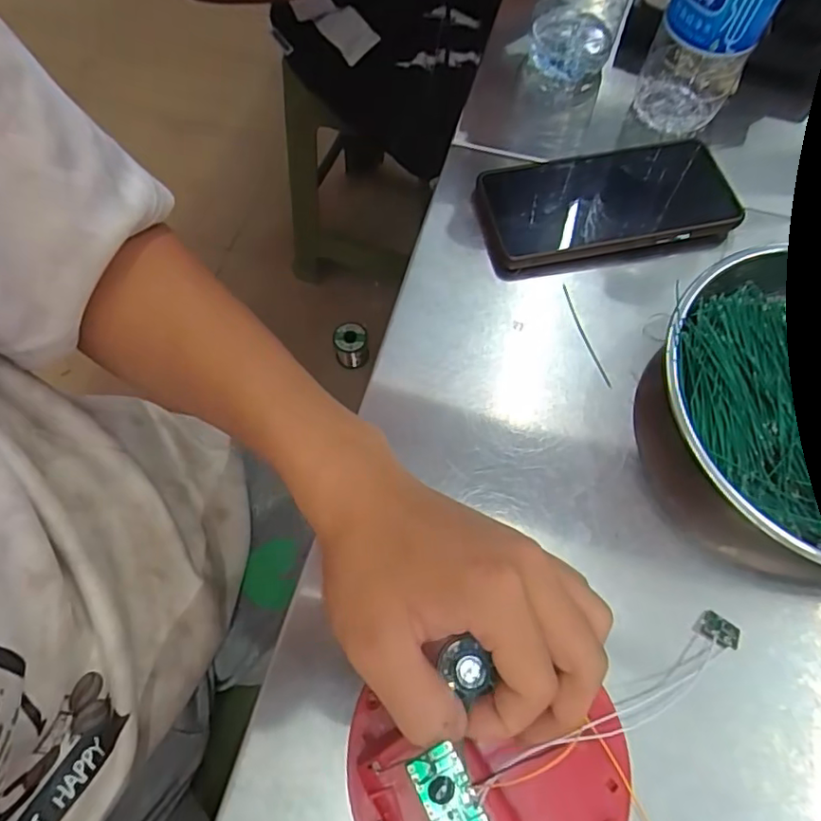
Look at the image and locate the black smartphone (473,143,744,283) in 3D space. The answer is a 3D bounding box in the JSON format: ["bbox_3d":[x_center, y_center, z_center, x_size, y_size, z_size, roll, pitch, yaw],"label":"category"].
[{"bbox_3d":[0.130,-0.135,0.372,0.164,0.022,0.075,-11,81,-2],"label":"black smartphone"}]

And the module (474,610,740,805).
[{"bbox_3d":[0.093,0.133,0.254,0.147,0.019,0.028,-16,68,-21],"label":"module"}]

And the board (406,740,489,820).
[{"bbox_3d":[0.016,0.158,0.230,0.021,0.004,0.035,-25,70,-11],"label":"board"}]

